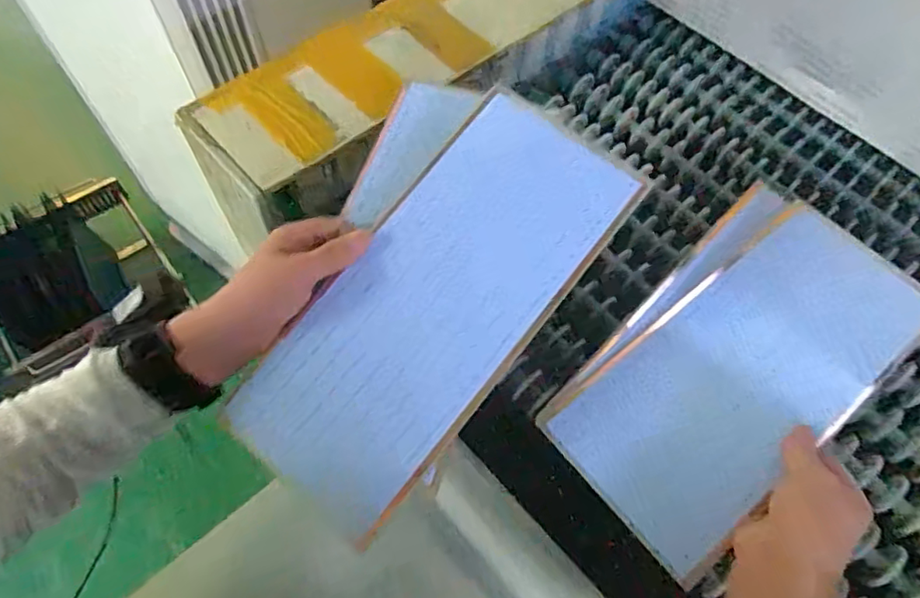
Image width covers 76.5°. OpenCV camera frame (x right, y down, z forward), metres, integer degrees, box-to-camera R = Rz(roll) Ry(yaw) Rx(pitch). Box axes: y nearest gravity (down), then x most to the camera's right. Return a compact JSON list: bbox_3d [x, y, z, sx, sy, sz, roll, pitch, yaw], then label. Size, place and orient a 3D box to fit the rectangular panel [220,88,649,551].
[{"bbox_3d":[-0.020,0.005,0.452,0.148,0.017,0.344,38,85,15],"label":"rectangular panel"}]

